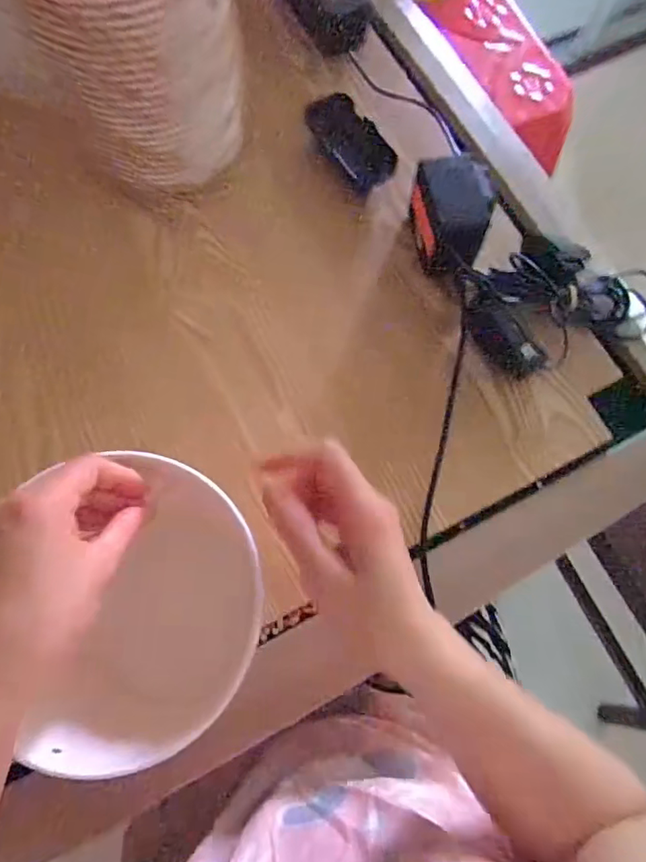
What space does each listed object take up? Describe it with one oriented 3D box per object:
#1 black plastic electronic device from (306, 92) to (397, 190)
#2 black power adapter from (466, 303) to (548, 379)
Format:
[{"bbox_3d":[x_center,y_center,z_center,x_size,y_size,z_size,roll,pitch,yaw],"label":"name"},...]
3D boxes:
[{"bbox_3d":[0.029,-0.292,0.544,0.050,0.021,0.107,-33,76,-12],"label":"black plastic electronic device"},{"bbox_3d":[0.159,-0.079,0.472,0.036,0.021,0.073,-40,78,-14],"label":"black power adapter"}]

